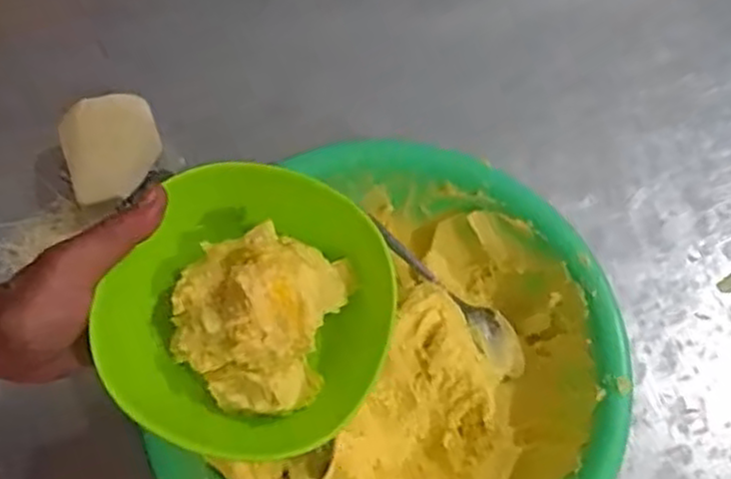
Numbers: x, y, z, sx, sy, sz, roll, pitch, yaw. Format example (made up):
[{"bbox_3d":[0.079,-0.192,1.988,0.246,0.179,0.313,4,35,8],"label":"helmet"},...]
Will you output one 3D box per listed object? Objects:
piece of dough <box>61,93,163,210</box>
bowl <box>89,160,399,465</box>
[{"bbox_3d":[-0.209,-0.076,0.597,0.078,0.045,0.083,-13,69,-5],"label":"piece of dough"},{"bbox_3d":[-0.064,0.043,0.424,0.153,0.059,0.160,0,69,0],"label":"bowl"}]

